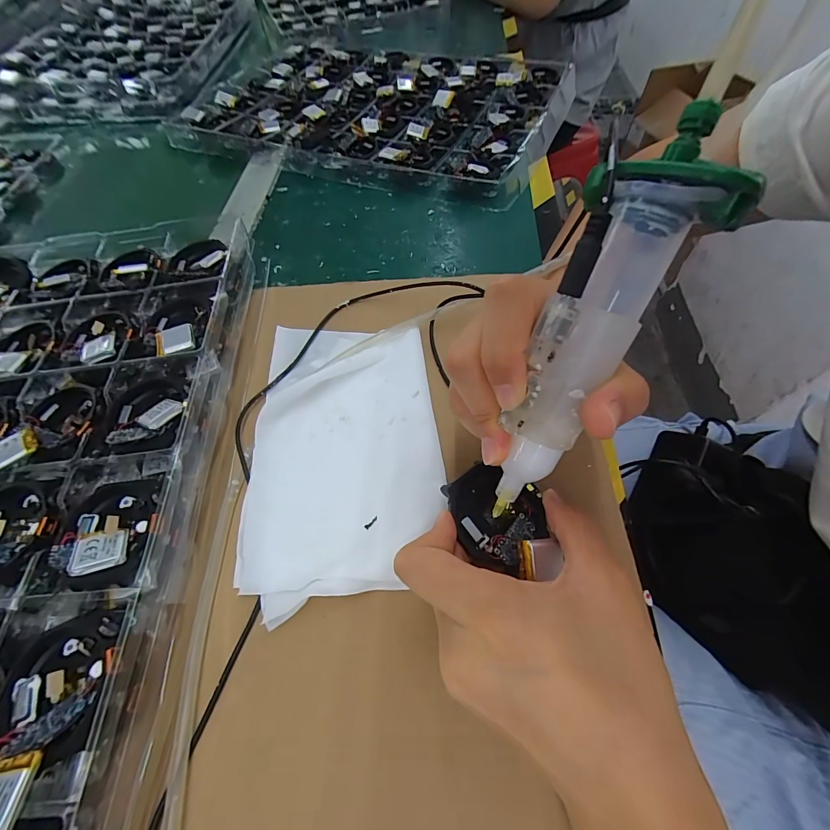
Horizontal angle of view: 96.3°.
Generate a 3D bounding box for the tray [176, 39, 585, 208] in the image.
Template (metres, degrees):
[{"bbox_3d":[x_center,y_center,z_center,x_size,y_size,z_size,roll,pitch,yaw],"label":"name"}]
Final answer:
[{"bbox_3d":[-0.048,-0.397,0.472,0.443,0.024,0.296,20,62,14],"label":"tray"}]

